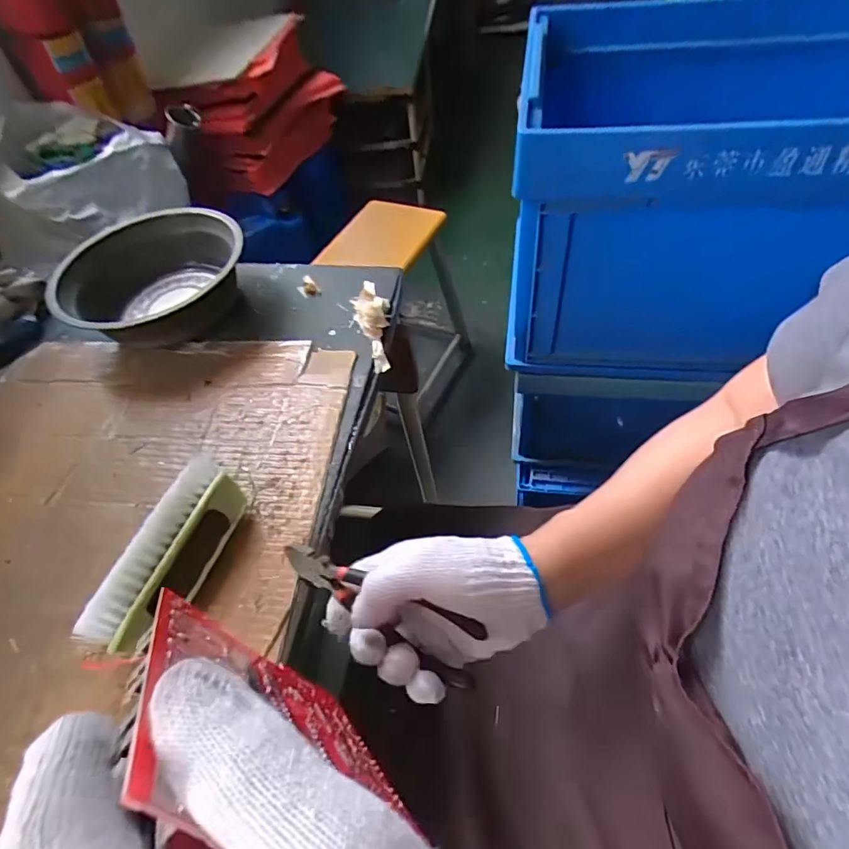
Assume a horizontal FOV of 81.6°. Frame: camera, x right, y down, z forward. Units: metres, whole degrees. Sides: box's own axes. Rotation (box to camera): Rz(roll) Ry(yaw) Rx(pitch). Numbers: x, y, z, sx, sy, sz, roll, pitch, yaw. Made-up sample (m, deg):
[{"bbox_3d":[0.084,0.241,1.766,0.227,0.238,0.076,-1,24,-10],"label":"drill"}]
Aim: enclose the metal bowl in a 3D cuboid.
[{"bbox_3d":[-0.298,-0.161,0.536,0.182,0.069,0.182,-4,52,5],"label":"metal bowl"}]

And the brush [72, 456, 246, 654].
[{"bbox_3d":[-0.170,0.090,0.339,0.037,0.056,0.128,13,56,17],"label":"brush"}]

